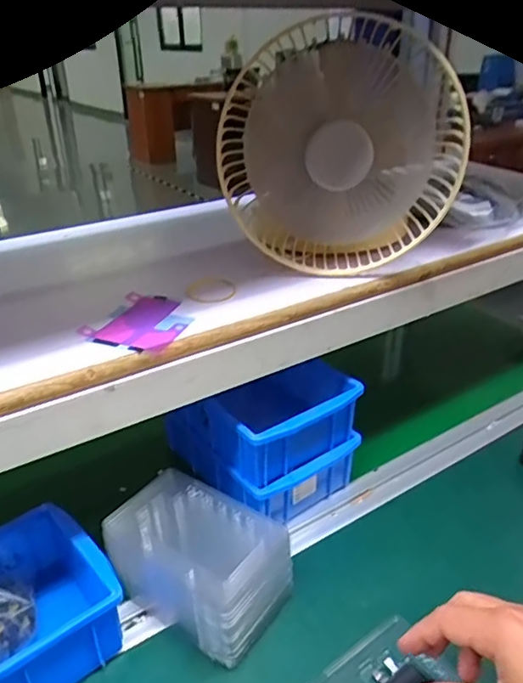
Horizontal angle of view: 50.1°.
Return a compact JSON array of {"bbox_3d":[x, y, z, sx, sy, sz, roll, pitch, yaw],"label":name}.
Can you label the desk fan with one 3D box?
[{"bbox_3d":[0.069,-0.160,0.486,0.192,0.182,0.085,3,29,6],"label":"desk fan"}]

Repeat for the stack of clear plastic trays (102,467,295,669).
[{"bbox_3d":[-0.051,0.183,0.469,0.139,0.089,0.091,20,35,33],"label":"stack of clear plastic trays"}]

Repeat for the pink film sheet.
[{"bbox_3d":[-0.089,-0.016,0.428,0.069,0.006,0.085,10,30,20],"label":"pink film sheet"}]

